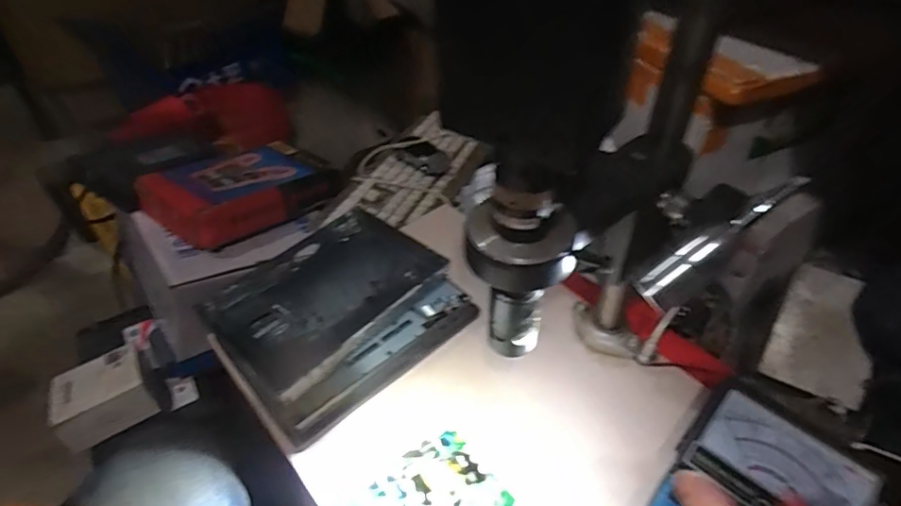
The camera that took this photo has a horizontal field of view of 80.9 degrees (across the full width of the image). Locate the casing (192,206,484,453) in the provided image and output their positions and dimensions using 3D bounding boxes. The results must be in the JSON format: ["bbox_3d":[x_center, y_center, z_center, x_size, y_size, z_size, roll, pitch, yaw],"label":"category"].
[{"bbox_3d":[-0.106,0.051,0.491,0.199,0.056,0.174,-31,51,-31],"label":"casing"}]

